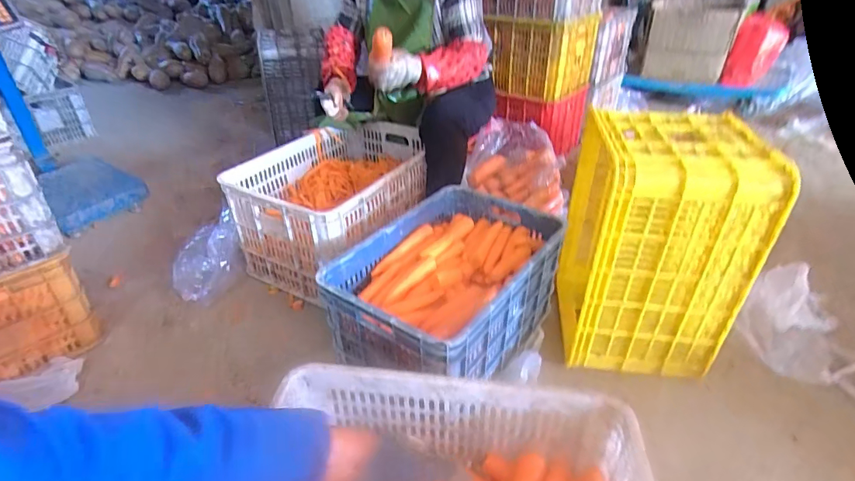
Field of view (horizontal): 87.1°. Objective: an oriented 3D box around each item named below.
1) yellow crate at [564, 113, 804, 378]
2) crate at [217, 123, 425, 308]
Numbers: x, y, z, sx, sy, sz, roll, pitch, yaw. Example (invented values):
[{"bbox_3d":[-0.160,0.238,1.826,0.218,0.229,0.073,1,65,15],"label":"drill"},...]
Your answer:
[{"bbox_3d":[0.495,0.022,1.008,0.294,0.517,0.291,3,34,7],"label":"yellow crate"},{"bbox_3d":[-0.271,-0.135,1.439,0.459,0.283,0.622,17,38,27],"label":"crate"}]

